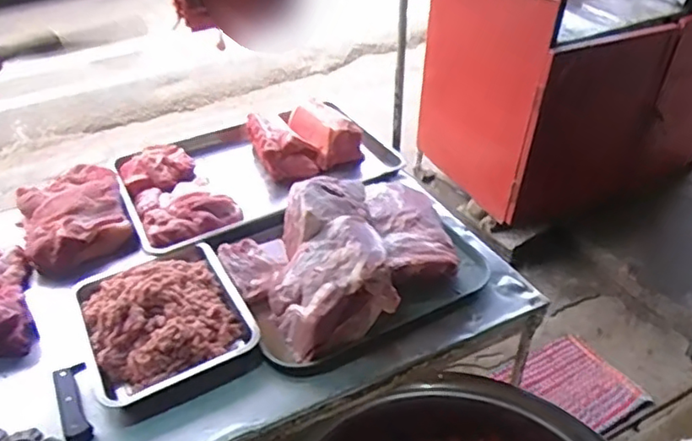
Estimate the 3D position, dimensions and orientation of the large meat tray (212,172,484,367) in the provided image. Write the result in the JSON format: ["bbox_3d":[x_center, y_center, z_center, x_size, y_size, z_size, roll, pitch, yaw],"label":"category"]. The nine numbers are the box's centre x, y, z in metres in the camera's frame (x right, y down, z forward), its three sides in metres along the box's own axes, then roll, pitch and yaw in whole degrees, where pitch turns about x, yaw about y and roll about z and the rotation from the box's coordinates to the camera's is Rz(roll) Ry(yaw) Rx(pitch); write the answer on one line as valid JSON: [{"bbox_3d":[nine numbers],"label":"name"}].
[{"bbox_3d":[0.015,0.037,1.088,0.435,0.159,0.351,-18,43,-20],"label":"large meat tray"}]

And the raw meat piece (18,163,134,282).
[{"bbox_3d":[-0.555,-0.014,1.228,0.199,0.082,0.256,-21,44,-23],"label":"raw meat piece"}]

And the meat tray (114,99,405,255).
[{"bbox_3d":[-0.197,-0.131,1.354,0.575,0.117,0.390,-20,43,-22],"label":"meat tray"}]

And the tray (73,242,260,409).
[{"bbox_3d":[-0.314,0.145,1.015,0.260,0.063,0.302,-21,44,-22],"label":"tray"}]

